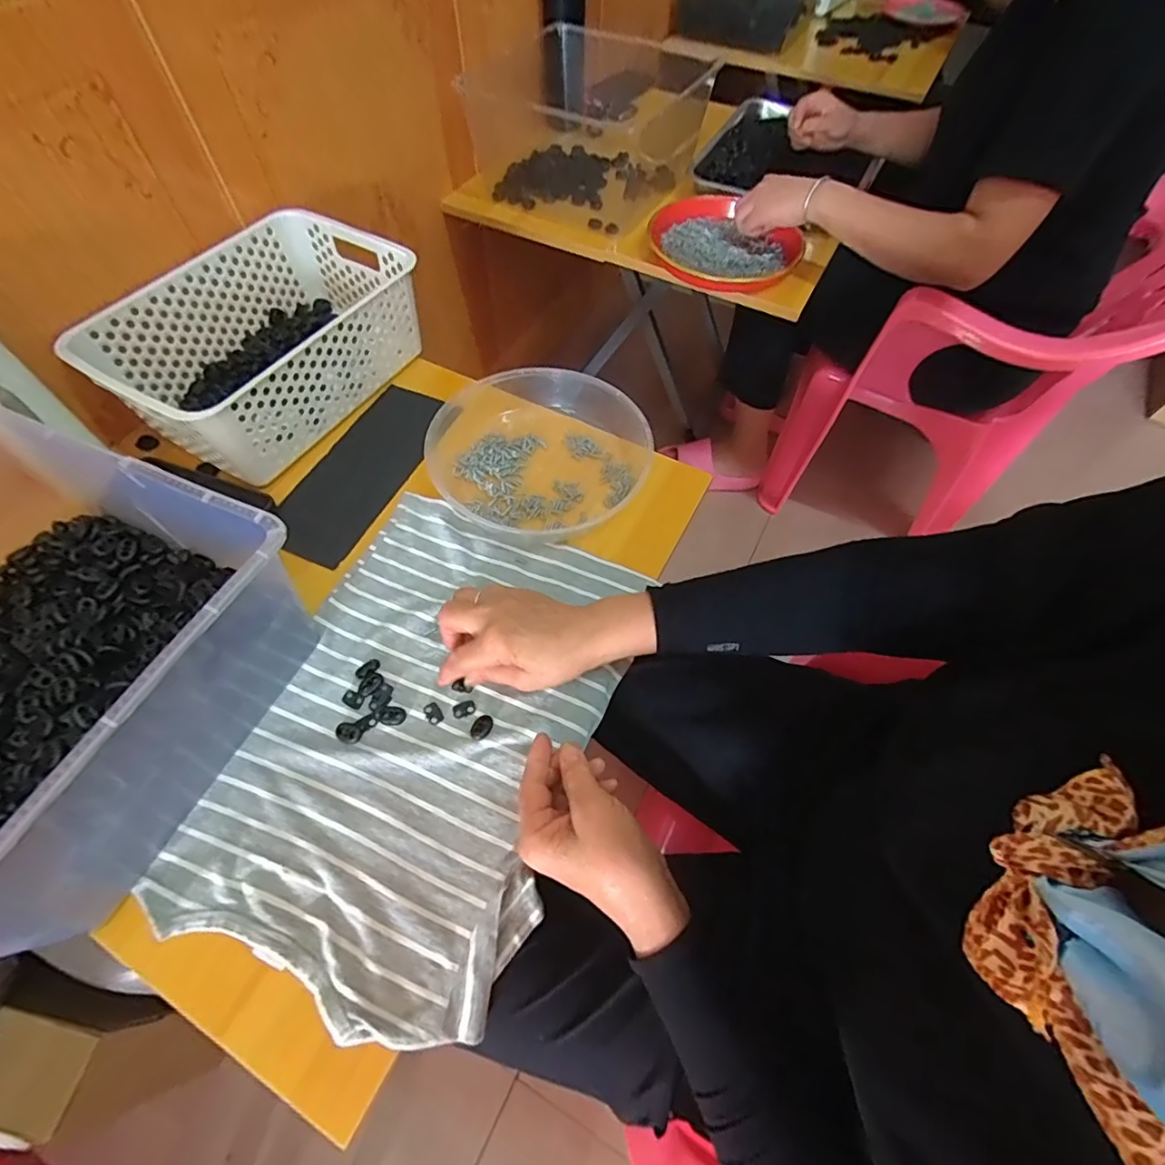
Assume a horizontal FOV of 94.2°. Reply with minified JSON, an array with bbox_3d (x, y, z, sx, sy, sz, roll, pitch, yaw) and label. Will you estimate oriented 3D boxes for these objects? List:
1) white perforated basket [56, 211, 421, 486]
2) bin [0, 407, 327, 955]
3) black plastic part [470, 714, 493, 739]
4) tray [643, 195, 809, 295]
[{"bbox_3d":[-0.337,-0.265,0.596,0.206,0.108,0.310,29,64,15],"label":"white perforated basket"},{"bbox_3d":[-0.422,0.050,0.393,0.359,0.143,0.298,21,62,11],"label":"bin"},{"bbox_3d":[-0.082,0.117,0.439,0.016,0.004,0.021,23,62,12],"label":"black plastic part"},{"bbox_3d":[0.203,-0.499,0.791,0.213,0.028,0.206,26,63,14],"label":"tray"}]

